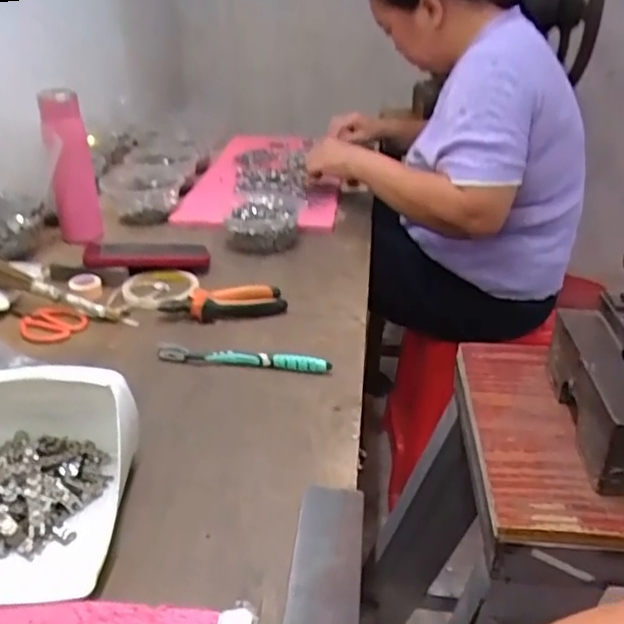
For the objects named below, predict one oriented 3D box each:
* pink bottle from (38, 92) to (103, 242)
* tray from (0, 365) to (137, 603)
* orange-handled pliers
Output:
[{"bbox_3d":[-0.352,-0.208,0.939,0.061,0.222,0.036,-9,29,-15],"label":"pink bottle"},{"bbox_3d":[-0.219,0.113,0.479,0.156,0.082,0.179,-1,29,-5],"label":"tray"},{"bbox_3d":[-0.108,-0.011,0.785,0.148,0.030,0.041,-7,30,-16],"label":"orange-handled pliers"}]

